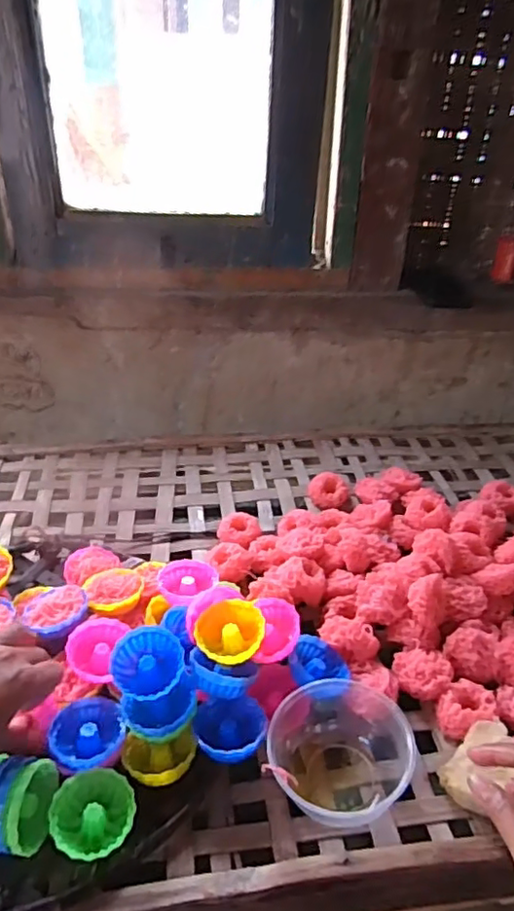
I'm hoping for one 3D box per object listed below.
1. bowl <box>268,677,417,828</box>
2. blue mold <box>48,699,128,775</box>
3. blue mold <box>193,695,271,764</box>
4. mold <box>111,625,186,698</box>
[{"bbox_3d":[0.068,0.240,0.494,0.113,0.054,0.118,2,34,-1],"label":"bowl"},{"bbox_3d":[-0.140,0.232,0.498,0.059,0.024,0.062,2,34,-1],"label":"blue mold"},{"bbox_3d":[-0.022,0.227,0.497,0.058,0.025,0.058,0,34,-3],"label":"blue mold"},{"bbox_3d":[-0.091,0.178,0.518,0.059,0.023,0.056,-1,60,1],"label":"mold"}]

